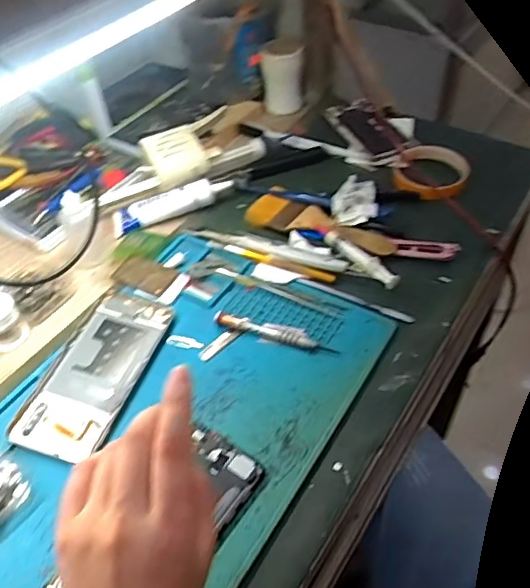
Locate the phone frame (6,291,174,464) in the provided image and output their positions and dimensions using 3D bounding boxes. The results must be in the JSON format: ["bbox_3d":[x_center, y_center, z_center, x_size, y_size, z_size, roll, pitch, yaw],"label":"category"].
[{"bbox_3d":[-0.143,0.062,0.481,0.075,0.008,0.164,13,49,16],"label":"phone frame"}]

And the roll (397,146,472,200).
[{"bbox_3d":[0.190,-0.140,0.635,0.077,0.020,0.087,11,49,14],"label":"roll"}]

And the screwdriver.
[{"bbox_3d":[0.009,0.035,0.496,0.112,0.008,0.015,16,50,18],"label":"screwdriver"}]

